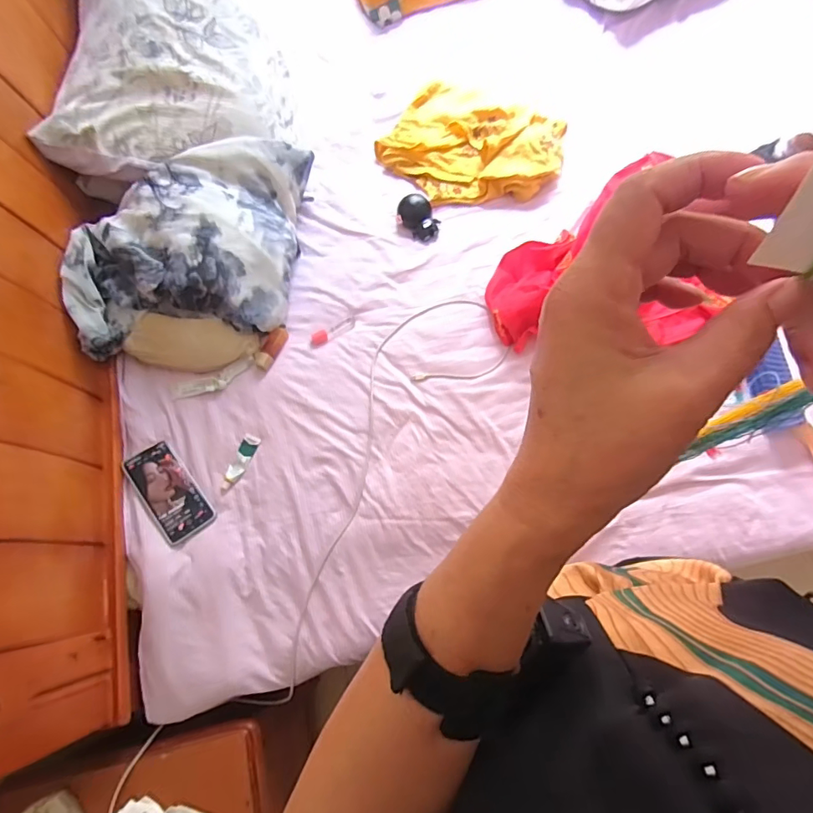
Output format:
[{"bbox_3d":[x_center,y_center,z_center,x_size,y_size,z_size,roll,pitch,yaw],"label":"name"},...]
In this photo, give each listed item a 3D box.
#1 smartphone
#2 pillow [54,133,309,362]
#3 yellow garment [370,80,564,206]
[{"bbox_3d":[-0.378,0.134,0.746,0.074,0.010,0.163,-35,75,-22],"label":"smartphone"},{"bbox_3d":[-0.349,-0.277,0.821,0.408,0.127,0.328,-15,72,-3],"label":"pillow"},{"bbox_3d":[0.131,-0.521,0.935,0.340,0.046,0.287,33,76,12],"label":"yellow garment"}]

